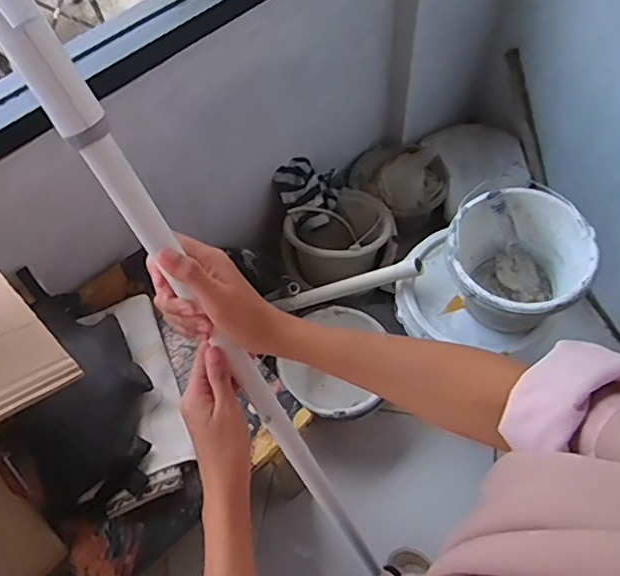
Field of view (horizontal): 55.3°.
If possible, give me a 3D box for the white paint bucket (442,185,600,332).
[{"bbox_3d":[0.372,-0.030,1.104,0.240,0.189,0.250,-1,60,2],"label":"white paint bucket"}]

